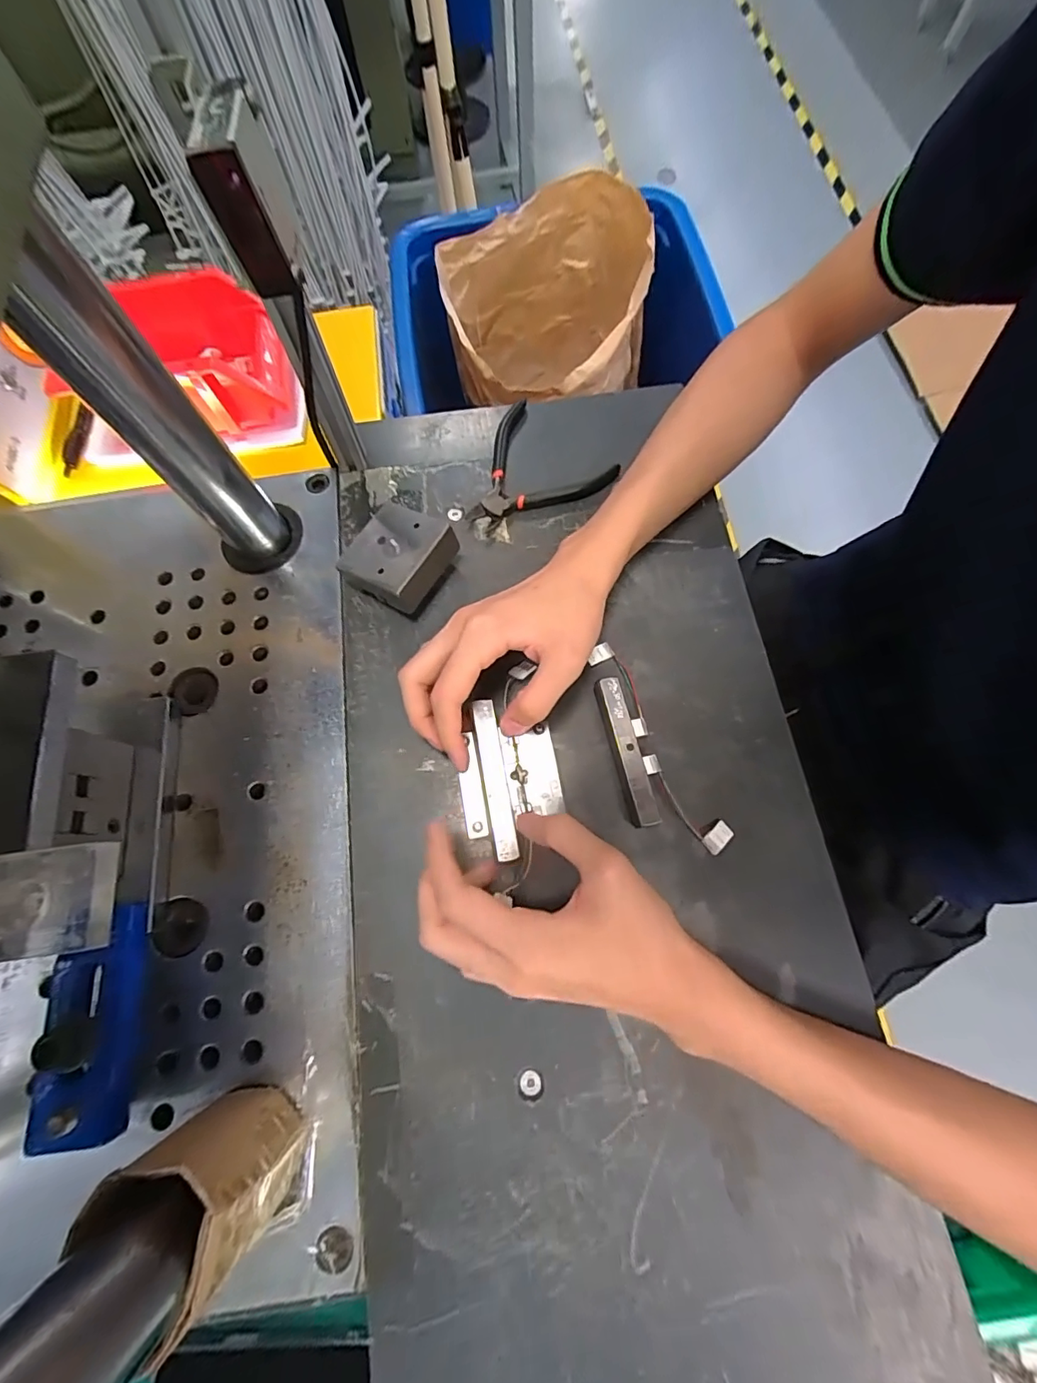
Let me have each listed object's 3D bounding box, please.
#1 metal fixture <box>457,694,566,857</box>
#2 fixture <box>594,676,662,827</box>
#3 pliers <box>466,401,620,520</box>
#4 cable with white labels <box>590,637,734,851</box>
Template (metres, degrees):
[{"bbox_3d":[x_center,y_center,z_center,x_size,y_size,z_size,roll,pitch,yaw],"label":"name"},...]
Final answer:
[{"bbox_3d":[-0.005,0.052,0.319,0.062,0.034,0.097,-10,72,-2],"label":"metal fixture"},{"bbox_3d":[0.069,0.039,0.329,0.017,0.020,0.096,-13,72,-3],"label":"fixture"},{"bbox_3d":[0.007,-0.169,0.398,0.103,0.011,0.107,38,77,12],"label":"pliers"},{"bbox_3d":[0.090,0.034,0.335,0.027,0.010,0.153,-28,74,-8],"label":"cable with white labels"}]

